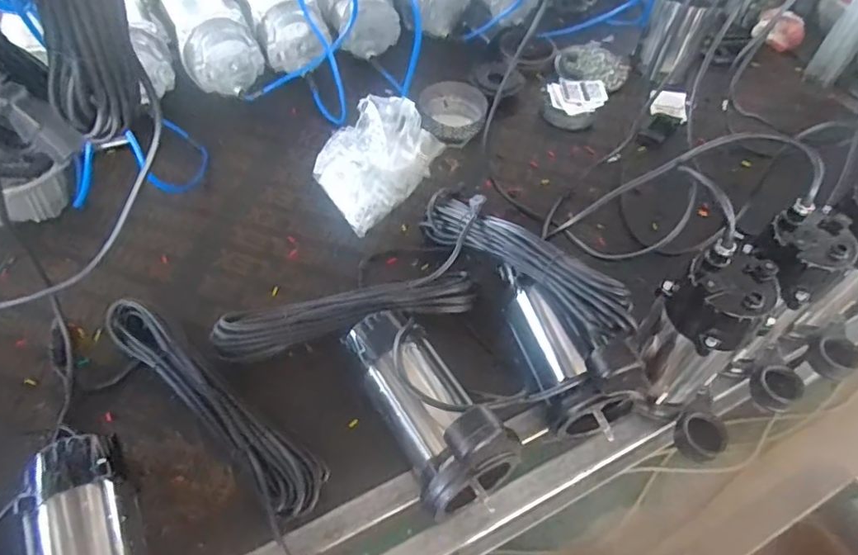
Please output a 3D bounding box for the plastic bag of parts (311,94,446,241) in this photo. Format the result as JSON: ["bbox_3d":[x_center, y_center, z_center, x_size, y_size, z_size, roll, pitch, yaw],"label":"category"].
[{"bbox_3d":[-0.088,-0.192,0.899,0.151,0.100,0.192,37,60,21],"label":"plastic bag of parts"}]

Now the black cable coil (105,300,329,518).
[{"bbox_3d":[-0.263,0.151,0.682,0.359,0.048,0.069,36,60,20],"label":"black cable coil"}]

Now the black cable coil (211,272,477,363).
[{"bbox_3d":[-0.108,0.052,0.750,0.348,0.059,0.059,-10,55,-11],"label":"black cable coil"}]

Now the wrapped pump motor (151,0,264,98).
[{"bbox_3d":[-0.419,-0.472,1.036,0.121,0.100,0.311,-23,59,-19],"label":"wrapped pump motor"}]

